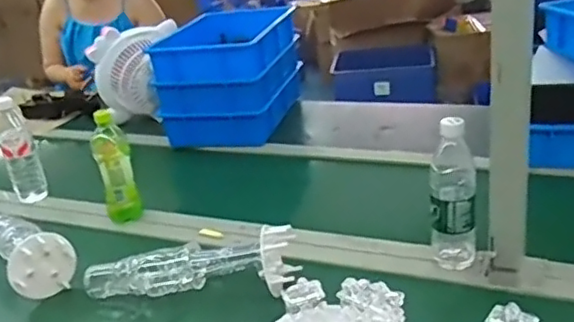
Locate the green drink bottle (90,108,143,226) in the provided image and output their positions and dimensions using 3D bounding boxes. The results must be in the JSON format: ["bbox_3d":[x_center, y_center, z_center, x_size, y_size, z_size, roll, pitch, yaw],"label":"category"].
[{"bbox_3d":[-0.328,0.018,1.175,0.067,0.207,0.056,-18,27,-23],"label":"green drink bottle"}]

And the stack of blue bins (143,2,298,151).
[{"bbox_3d":[-0.144,-0.239,1.633,0.315,0.281,0.348,0,26,13],"label":"stack of blue bins"}]

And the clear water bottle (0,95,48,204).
[{"bbox_3d":[-0.573,-0.012,1.320,0.070,0.234,0.061,-16,27,-20],"label":"clear water bottle"}]

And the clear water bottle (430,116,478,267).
[{"bbox_3d":[0.248,0.047,0.914,0.063,0.223,0.064,0,26,13],"label":"clear water bottle"}]

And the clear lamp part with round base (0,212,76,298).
[{"bbox_3d":[-0.463,0.148,1.067,0.100,0.097,0.236,-26,31,-35],"label":"clear lamp part with round base"}]

